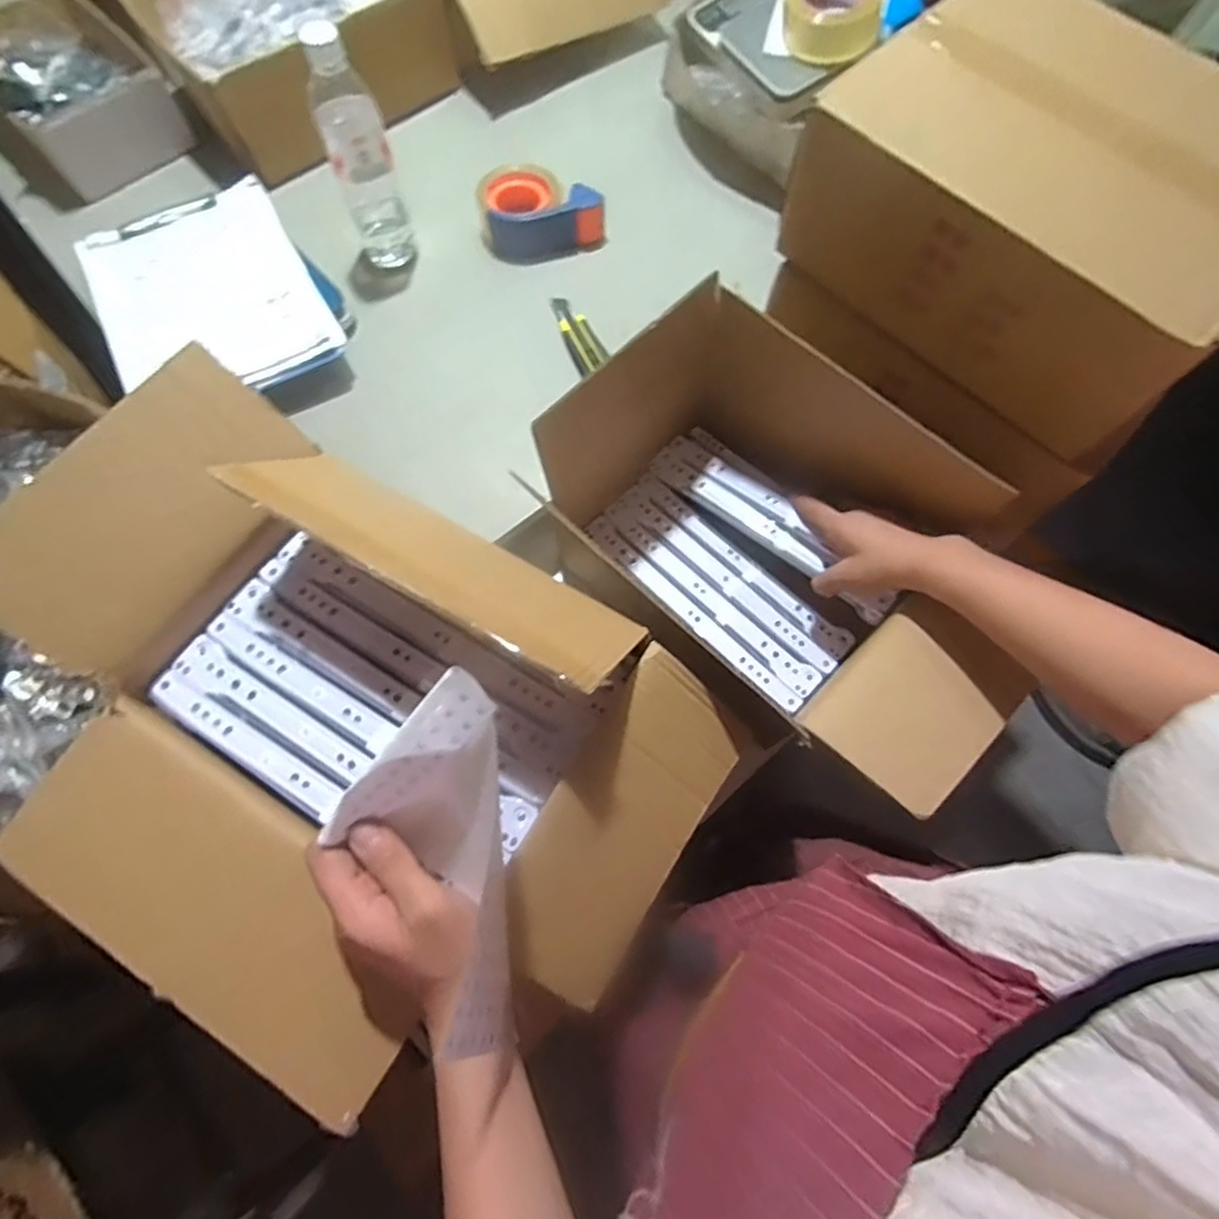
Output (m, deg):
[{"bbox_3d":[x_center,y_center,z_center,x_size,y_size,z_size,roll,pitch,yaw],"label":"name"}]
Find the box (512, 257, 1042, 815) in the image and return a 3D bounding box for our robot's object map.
[{"bbox_3d":[0.172,-0.056,0.612,0.436,0.236,0.239,38,73,13],"label":"box"}]

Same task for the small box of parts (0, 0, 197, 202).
[{"bbox_3d":[-0.685,-0.668,0.832,0.182,0.082,0.266,-39,74,-14],"label":"small box of parts"}]

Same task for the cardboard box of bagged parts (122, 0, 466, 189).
[{"bbox_3d":[-0.410,-0.752,0.861,0.331,0.126,0.265,-38,74,-14],"label":"cardboard box of bagged parts"}]

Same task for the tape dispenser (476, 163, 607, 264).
[{"bbox_3d":[-0.084,-0.484,0.797,0.147,0.059,0.086,-14,70,-6],"label":"tape dispenser"}]

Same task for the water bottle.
[{"bbox_3d":[-0.269,-0.488,0.706,0.064,0.231,0.076,-19,70,-8],"label":"water bottle"}]

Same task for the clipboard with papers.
[{"bbox_3d":[-0.442,-0.355,0.725,0.233,0.025,0.303,-28,72,-11],"label":"clipboard with papers"}]

